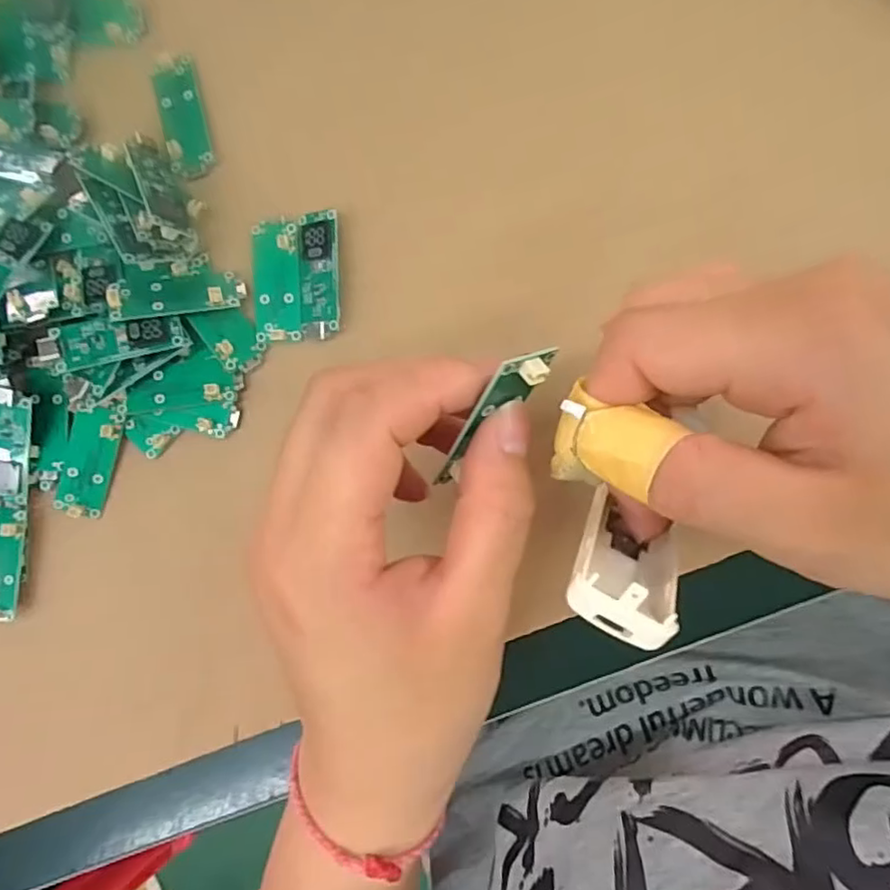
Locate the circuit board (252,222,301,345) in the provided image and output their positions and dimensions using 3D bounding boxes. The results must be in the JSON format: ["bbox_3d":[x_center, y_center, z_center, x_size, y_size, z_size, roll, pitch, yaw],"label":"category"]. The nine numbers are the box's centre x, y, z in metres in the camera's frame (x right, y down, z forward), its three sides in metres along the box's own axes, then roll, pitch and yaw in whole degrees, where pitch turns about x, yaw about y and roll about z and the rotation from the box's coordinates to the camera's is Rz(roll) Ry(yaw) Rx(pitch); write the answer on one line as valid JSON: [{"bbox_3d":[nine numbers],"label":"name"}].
[{"bbox_3d":[-0.069,-0.067,0.250,0.019,0.004,0.048,-1,90,6],"label":"circuit board"}]

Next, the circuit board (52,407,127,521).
[{"bbox_3d":[-0.149,0.007,0.256,0.019,0.006,0.047,19,100,-10],"label":"circuit board"}]

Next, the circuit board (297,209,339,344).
[{"bbox_3d":[-0.051,-0.068,0.247,0.019,0.004,0.050,1,94,24],"label":"circuit board"}]

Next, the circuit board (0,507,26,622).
[{"bbox_3d":[-0.188,0.050,0.258,0.016,0.007,0.047,7,91,-6],"label":"circuit board"}]

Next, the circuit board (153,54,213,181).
[{"bbox_3d":[-0.109,-0.137,0.255,0.018,0.004,0.051,-10,89,6],"label":"circuit board"}]

